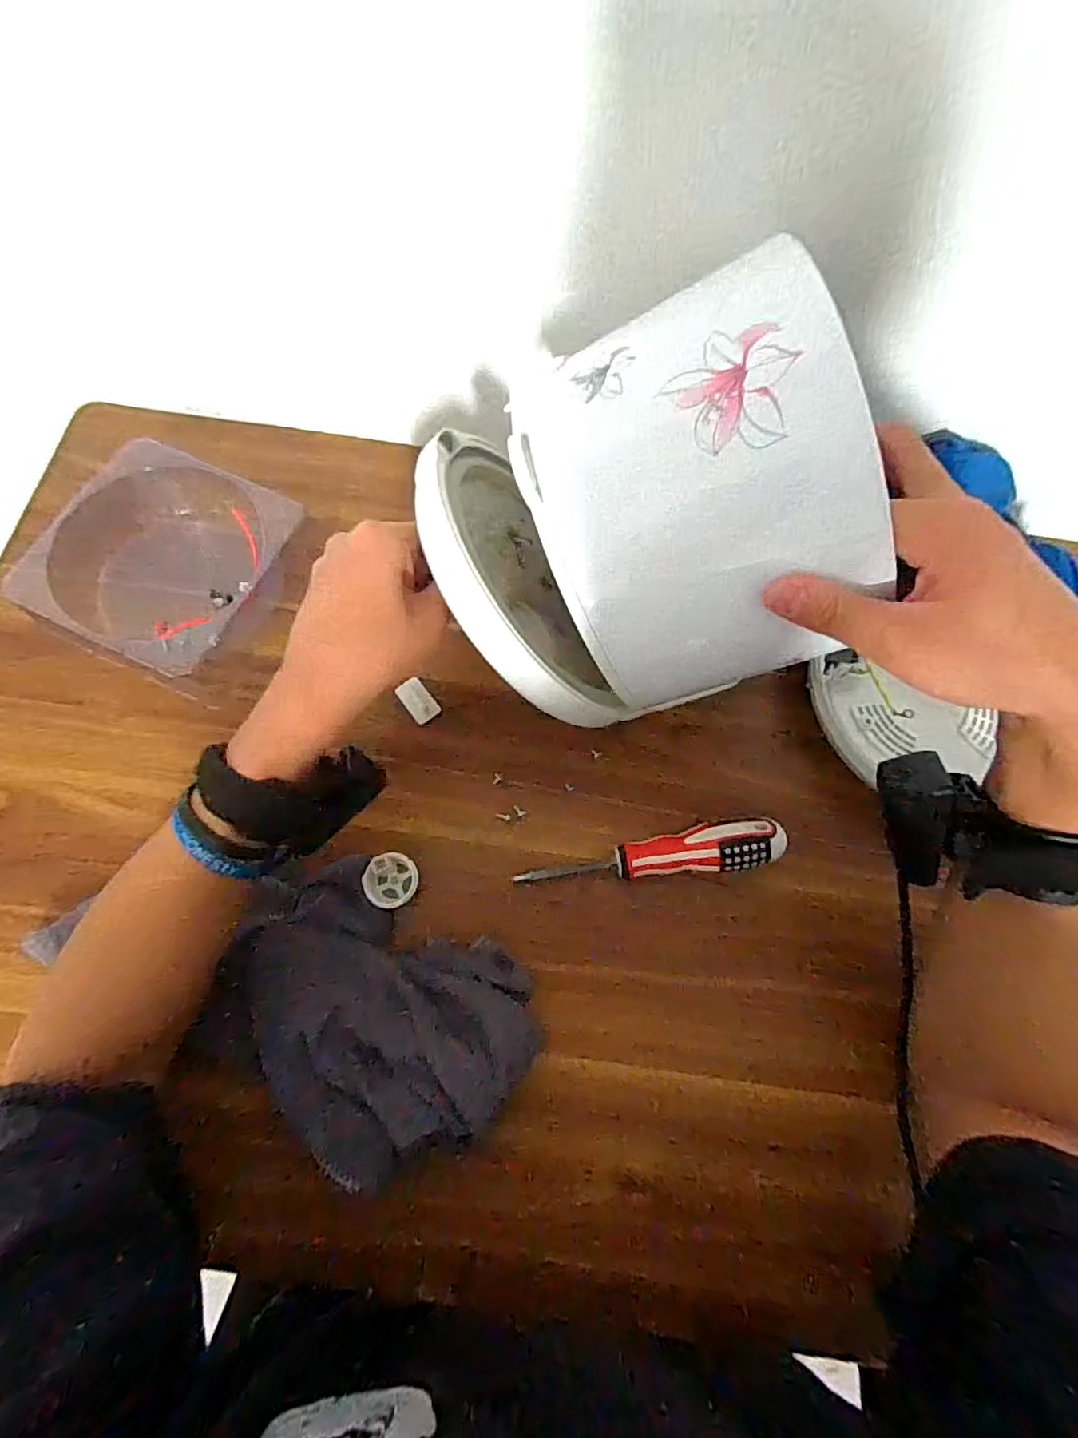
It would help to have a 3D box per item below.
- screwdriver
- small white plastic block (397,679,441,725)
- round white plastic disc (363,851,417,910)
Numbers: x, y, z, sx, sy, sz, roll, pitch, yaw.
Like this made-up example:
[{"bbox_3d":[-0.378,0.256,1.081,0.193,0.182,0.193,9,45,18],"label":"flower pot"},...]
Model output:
[{"bbox_3d":[0.078,0.093,0.391,0.180,0.030,0.032,-5,71,-4],"label":"screwdriver"},{"bbox_3d":[-0.092,-0.013,0.432,0.021,0.010,0.031,-36,76,-14],"label":"small white plastic block"},{"bbox_3d":[-0.099,0.107,0.376,0.034,0.011,0.035,1,71,-3],"label":"round white plastic disc"}]

